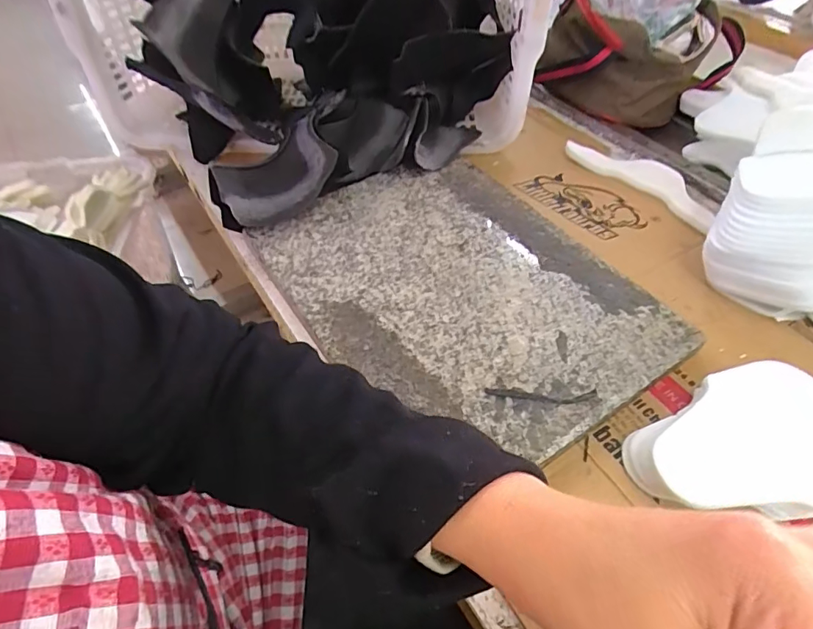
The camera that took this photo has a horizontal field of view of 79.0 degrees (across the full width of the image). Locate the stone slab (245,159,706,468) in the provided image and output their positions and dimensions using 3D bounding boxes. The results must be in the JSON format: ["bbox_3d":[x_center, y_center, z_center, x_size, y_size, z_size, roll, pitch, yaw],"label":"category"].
[{"bbox_3d":[0.045,-0.029,0.514,0.285,0.036,0.378,-28,57,-20],"label":"stone slab"}]

